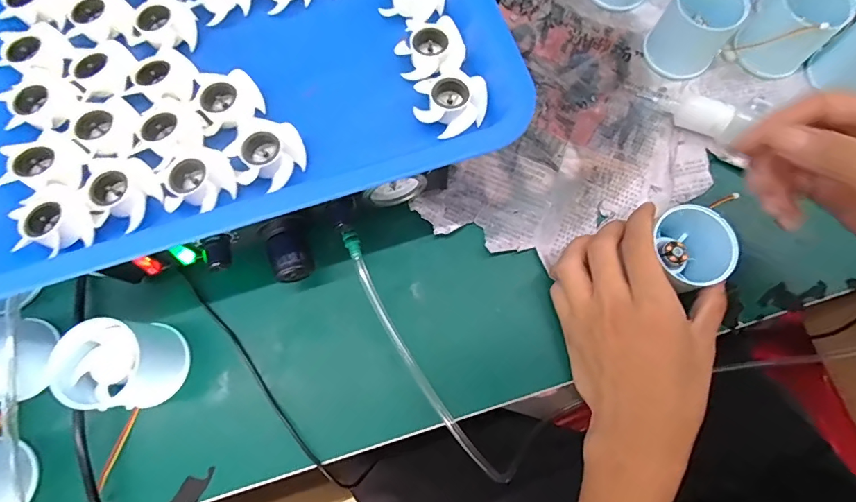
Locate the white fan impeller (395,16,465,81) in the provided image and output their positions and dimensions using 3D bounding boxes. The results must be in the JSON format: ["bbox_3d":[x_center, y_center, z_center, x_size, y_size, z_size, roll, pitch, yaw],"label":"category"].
[{"bbox_3d":[0.003,-0.129,0.273,0.041,0.017,0.039,18,74,7],"label":"white fan impeller"}]

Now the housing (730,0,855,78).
[{"bbox_3d":[0.280,-0.172,0.330,0.053,0.052,0.061,41,78,13],"label":"housing"}]

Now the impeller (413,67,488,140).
[{"bbox_3d":[0.015,-0.091,0.262,0.041,0.015,0.037,-36,75,-9],"label":"impeller"}]

